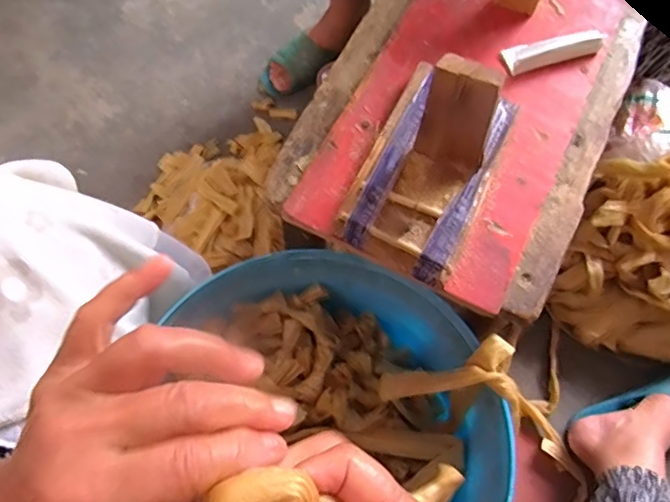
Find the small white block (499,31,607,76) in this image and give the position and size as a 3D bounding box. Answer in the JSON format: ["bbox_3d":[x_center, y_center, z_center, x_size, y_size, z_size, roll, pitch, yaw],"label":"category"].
[{"bbox_3d":[0.182,-0.168,0.464,0.087,0.021,0.023,-16,72,-8],"label":"small white block"}]

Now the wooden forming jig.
[{"bbox_3d":[0.069,-0.067,0.382,0.084,0.097,0.156,24,71,6],"label":"wooden forming jig"}]

